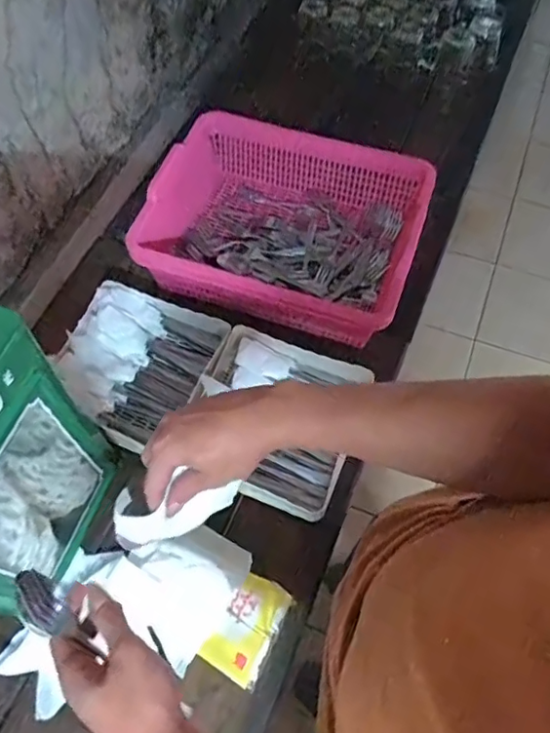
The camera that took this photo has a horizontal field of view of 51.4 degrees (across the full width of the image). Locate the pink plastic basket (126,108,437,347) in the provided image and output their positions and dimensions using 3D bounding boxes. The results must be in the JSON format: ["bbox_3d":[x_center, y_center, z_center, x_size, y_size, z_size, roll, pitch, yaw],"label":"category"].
[{"bbox_3d":[0.016,-0.220,0.878,0.391,0.108,0.305,16,63,10],"label":"pink plastic basket"}]

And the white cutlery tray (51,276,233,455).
[{"bbox_3d":[-0.195,-0.008,0.815,0.202,0.055,0.218,24,65,14],"label":"white cutlery tray"}]

